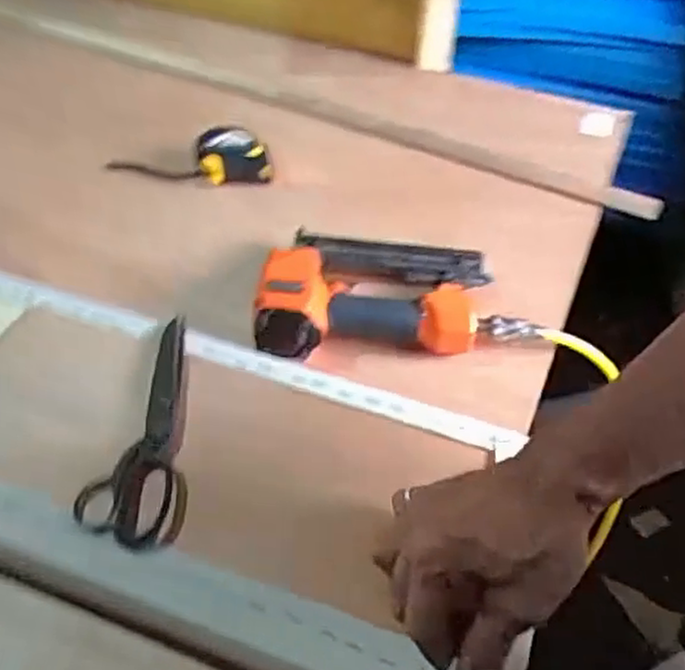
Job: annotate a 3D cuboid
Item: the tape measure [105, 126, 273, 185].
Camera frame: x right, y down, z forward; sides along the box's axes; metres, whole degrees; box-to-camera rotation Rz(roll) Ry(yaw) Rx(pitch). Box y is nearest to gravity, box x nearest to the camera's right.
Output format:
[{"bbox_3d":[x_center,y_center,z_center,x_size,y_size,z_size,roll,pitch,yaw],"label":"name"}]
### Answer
[{"bbox_3d":[-0.182,-0.206,0.827,0.194,0.039,0.065,-4,45,-7],"label":"tape measure"}]

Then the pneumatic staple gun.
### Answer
[{"bbox_3d":[0.038,-0.049,0.669,0.240,0.061,0.149,-3,45,-6],"label":"pneumatic staple gun"}]

